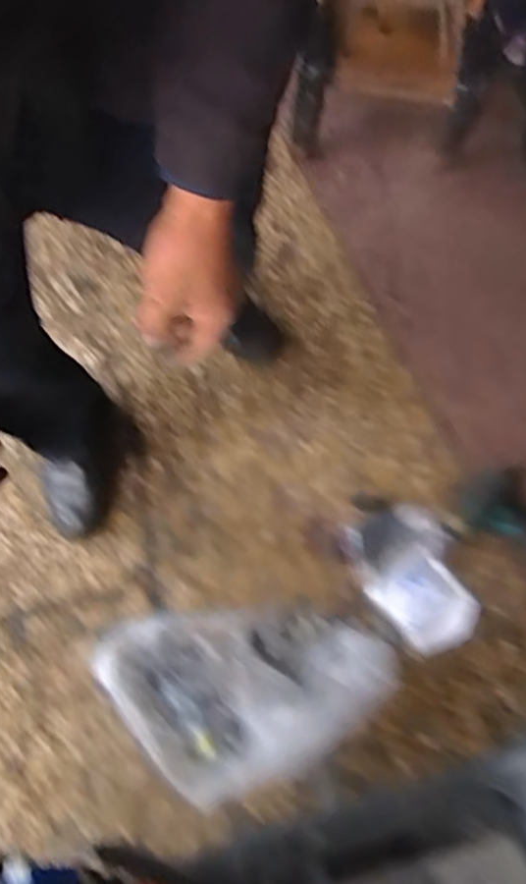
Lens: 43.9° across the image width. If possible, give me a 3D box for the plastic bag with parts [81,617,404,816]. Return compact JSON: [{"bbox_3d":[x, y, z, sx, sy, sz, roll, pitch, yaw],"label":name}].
[{"bbox_3d":[-0.033,0.402,1.012,0.460,0.085,0.276,-3,73,-1],"label":"plastic bag with parts"}]

